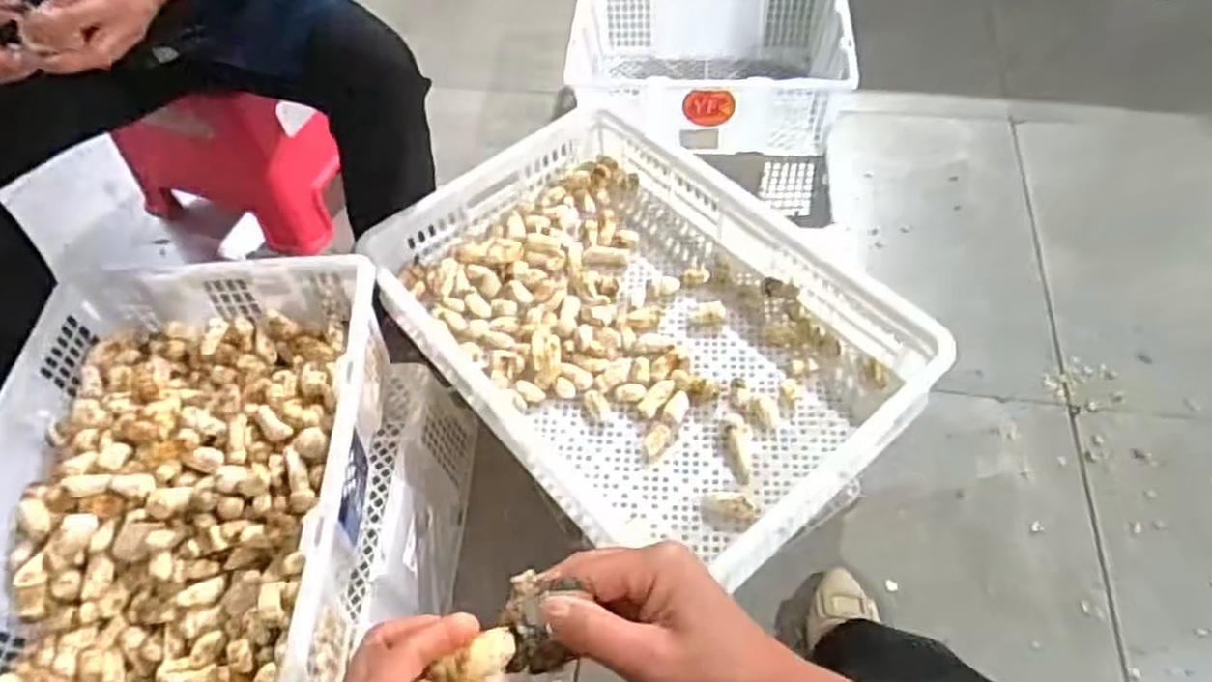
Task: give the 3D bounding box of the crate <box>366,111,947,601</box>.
[{"bbox_3d":[0.035,-0.030,0.917,0.423,0.098,0.600,-37,60,-21],"label":"crate"}]

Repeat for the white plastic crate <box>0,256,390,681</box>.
[{"bbox_3d":[-0.413,0.148,0.767,0.354,0.157,0.472,-5,54,0],"label":"white plastic crate"}]

